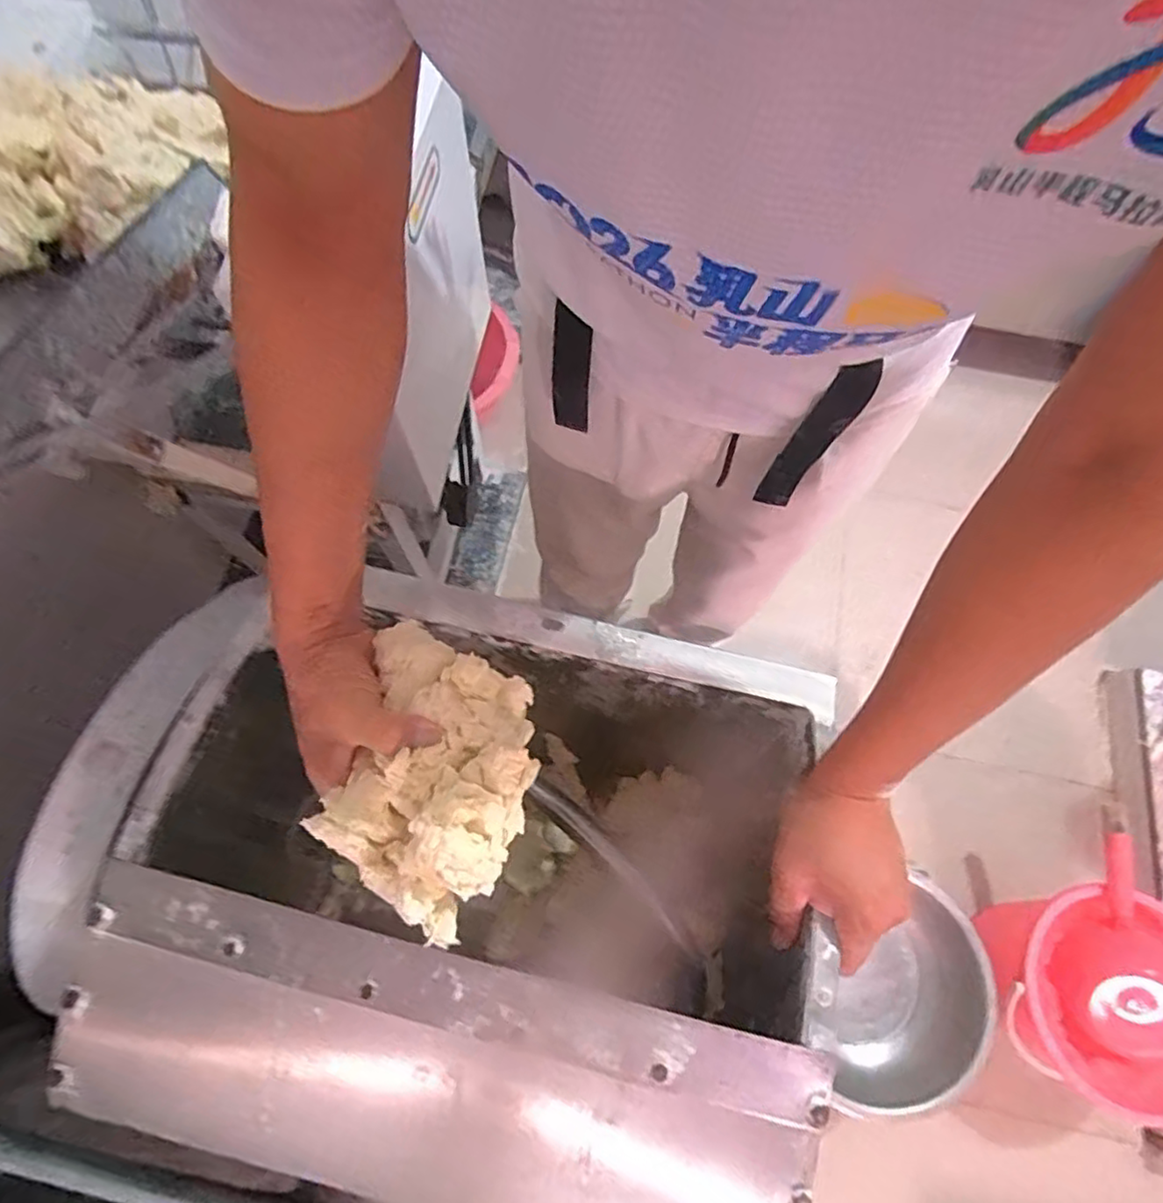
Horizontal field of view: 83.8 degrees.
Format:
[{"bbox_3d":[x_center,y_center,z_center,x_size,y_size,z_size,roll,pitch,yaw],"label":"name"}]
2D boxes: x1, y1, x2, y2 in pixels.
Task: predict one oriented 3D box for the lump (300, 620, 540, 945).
[{"bbox_3d":[-0.090,0.097,0.381,0.118,0.063,0.170,12,69,4],"label":"lump"}]

